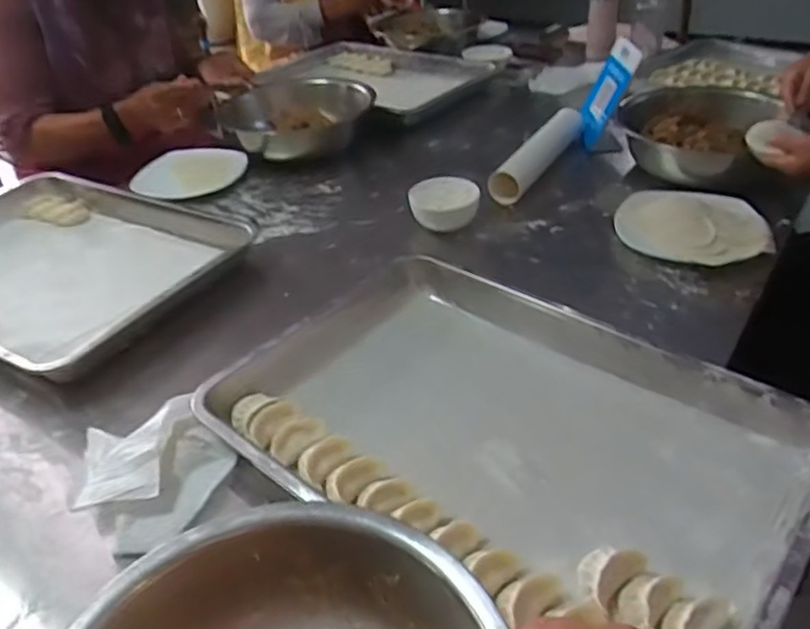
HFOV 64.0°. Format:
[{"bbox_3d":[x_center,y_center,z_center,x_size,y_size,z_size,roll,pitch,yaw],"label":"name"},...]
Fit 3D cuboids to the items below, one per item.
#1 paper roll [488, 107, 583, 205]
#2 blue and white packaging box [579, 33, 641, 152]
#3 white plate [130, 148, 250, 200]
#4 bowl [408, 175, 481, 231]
[{"bbox_3d":[0.216,-0.264,1.029,0.056,0.058,0.286,16,41,26],"label":"paper roll"},{"bbox_3d":[0.332,-0.367,1.074,0.011,0.162,0.099,14,35,-19],"label":"blue and white packaging box"},{"bbox_3d":[-0.362,-0.236,1.079,0.172,0.016,0.172,-5,36,0],"label":"white plate"},{"bbox_3d":[0.055,-0.154,0.907,0.097,0.046,0.077,-2,37,4],"label":"bowl"}]

